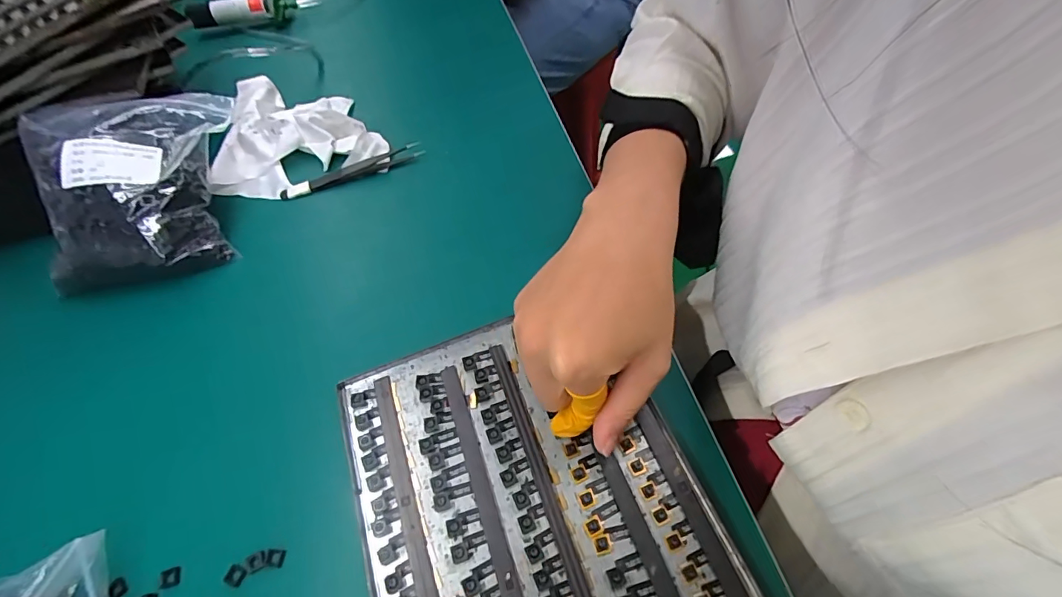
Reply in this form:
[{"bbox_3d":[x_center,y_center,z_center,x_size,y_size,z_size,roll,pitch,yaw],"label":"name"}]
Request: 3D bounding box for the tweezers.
[{"bbox_3d":[-0.157,-0.113,0.404,0.126,0.011,0.015,-20,59,-8],"label":"tweezers"}]

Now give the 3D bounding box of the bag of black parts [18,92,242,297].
[{"bbox_3d":[-0.312,-0.092,0.367,0.126,0.073,0.155,-12,58,-3],"label":"bag of black parts"}]

